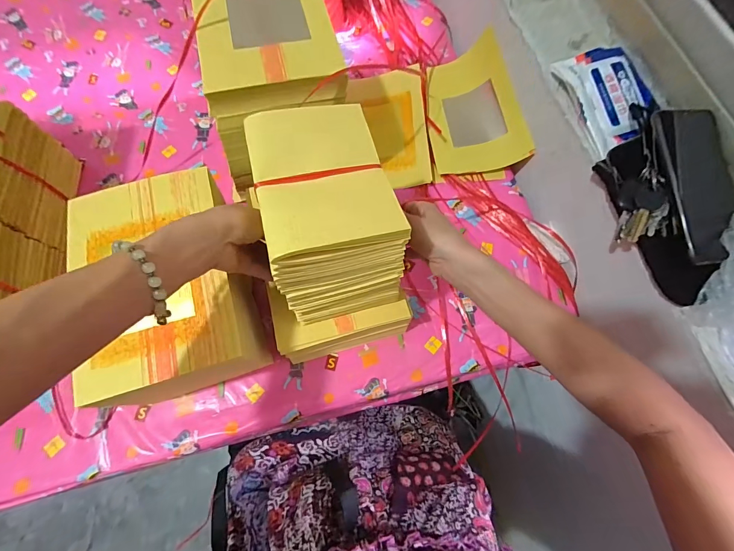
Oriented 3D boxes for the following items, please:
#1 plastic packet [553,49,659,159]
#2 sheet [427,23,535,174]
[{"bbox_3d":[0.316,-0.233,0.441,0.105,0.030,0.145,-16,73,-7],"label":"plastic packet"},{"bbox_3d":[0.177,-0.287,0.587,0.142,0.027,0.231,-15,73,21],"label":"sheet"}]

